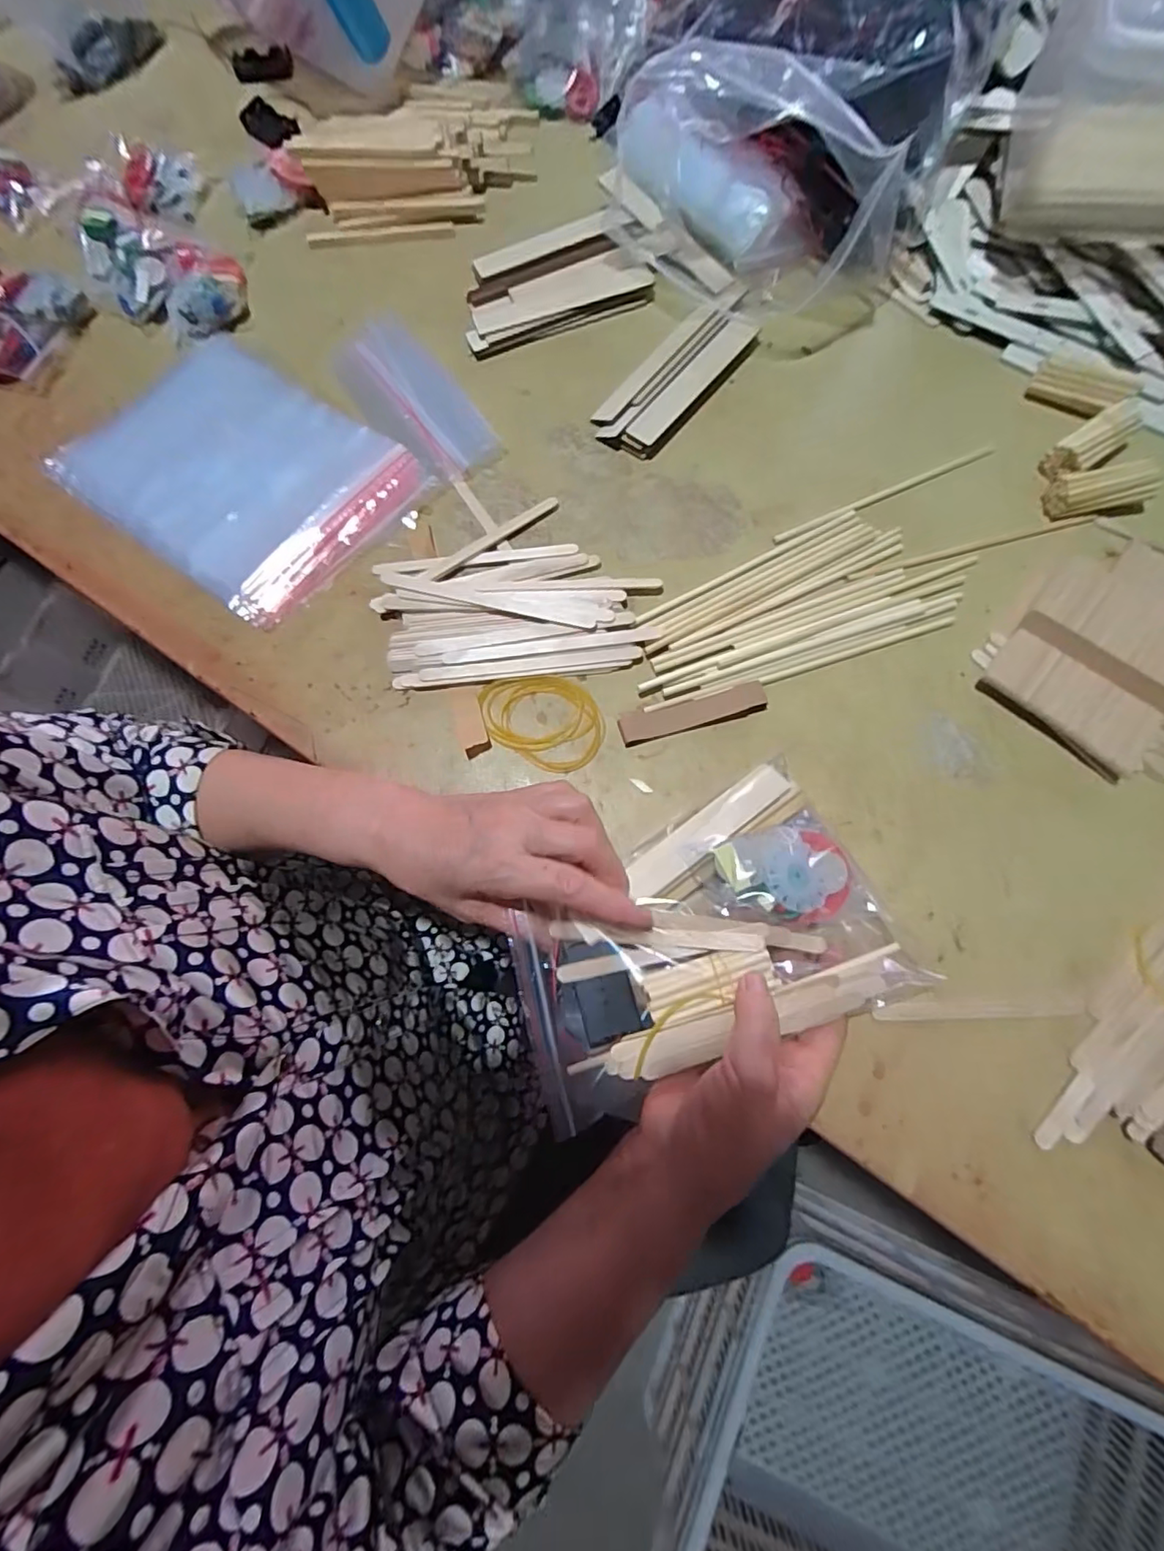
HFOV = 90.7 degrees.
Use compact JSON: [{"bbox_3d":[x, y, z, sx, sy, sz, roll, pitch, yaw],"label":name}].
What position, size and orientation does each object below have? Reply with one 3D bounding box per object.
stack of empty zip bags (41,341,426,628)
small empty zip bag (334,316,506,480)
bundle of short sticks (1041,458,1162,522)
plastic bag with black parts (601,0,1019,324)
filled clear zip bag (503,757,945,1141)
[{"bbox_3d":[-0.277,-0.244,0.461,0.264,0.014,0.179,36,78,11],"label":"stack of empty zip bags"},{"bbox_3d":[-0.147,-0.316,0.483,0.078,0.014,0.193,-31,72,-12],"label":"small empty zip bag"},{"bbox_3d":[0.386,-0.212,0.427,0.076,0.019,0.028,-9,73,-1],"label":"bundle of short sticks"},{"bbox_3d":[0.188,-0.577,0.487,0.260,0.138,0.352,28,76,9],"label":"plastic bag with black parts"},{"bbox_3d":[0.065,0.096,0.333,0.216,0.035,0.137,-25,74,-6],"label":"filled clear zip bag"}]

